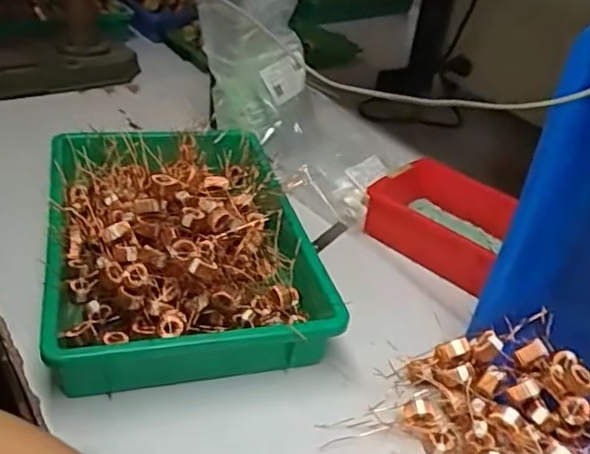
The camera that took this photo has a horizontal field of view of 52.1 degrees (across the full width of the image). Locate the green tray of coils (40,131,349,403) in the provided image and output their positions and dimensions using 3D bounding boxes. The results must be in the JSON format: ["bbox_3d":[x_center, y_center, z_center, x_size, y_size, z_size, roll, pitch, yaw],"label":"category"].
[{"bbox_3d":[-0.118,0.002,0.616,0.243,0.090,0.347,-5,36,-17],"label":"green tray of coils"}]

